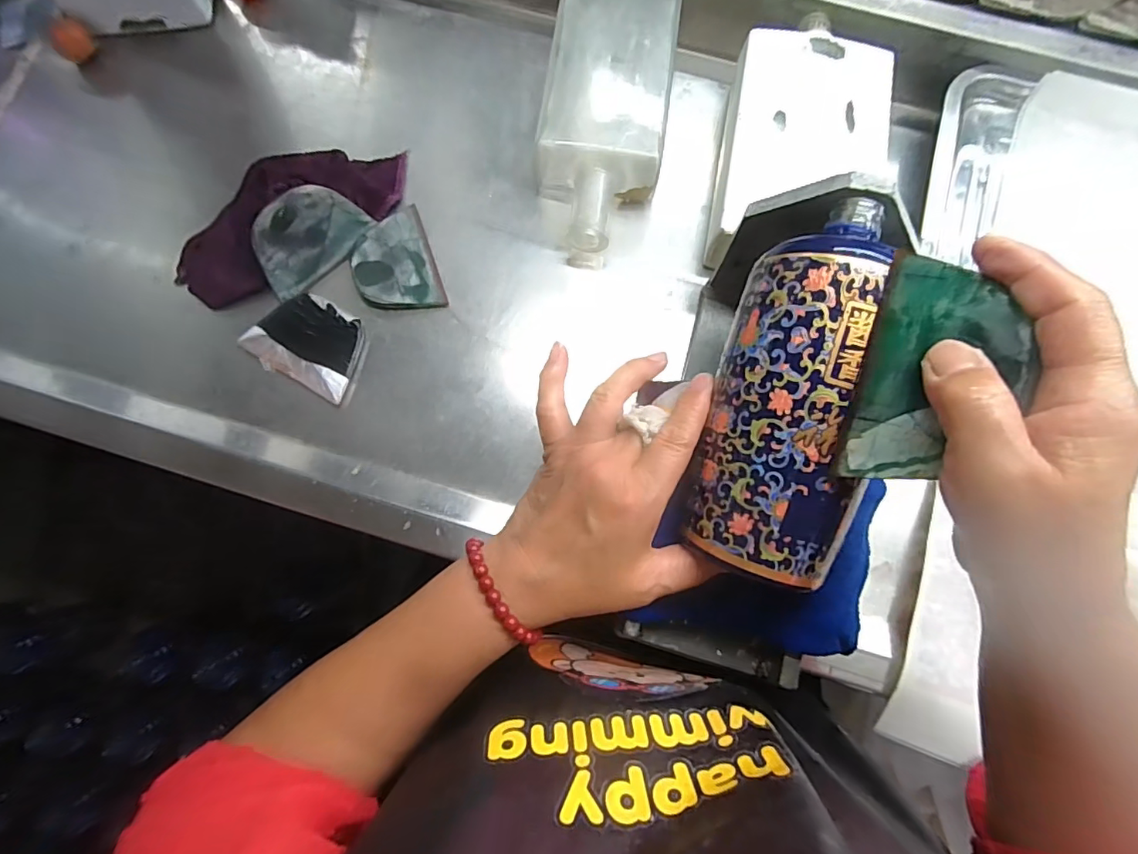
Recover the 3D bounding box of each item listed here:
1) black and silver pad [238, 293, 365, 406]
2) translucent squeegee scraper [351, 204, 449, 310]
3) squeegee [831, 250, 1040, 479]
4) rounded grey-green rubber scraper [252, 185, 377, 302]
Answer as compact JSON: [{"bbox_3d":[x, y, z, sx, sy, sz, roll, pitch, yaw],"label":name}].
[{"bbox_3d":[-0.186,-0.061,0.368,0.082,0.006,0.061,25,86,5],"label":"black and silver pad"},{"bbox_3d":[-0.129,-0.120,0.381,0.057,0.007,0.080,-20,81,-1],"label":"translucent squeegee scraper"},{"bbox_3d":[0.149,-0.021,0.210,0.053,0.004,0.094,18,94,36],"label":"squeegee"},{"bbox_3d":[-0.190,-0.139,0.374,0.084,0.006,0.056,-42,108,-7],"label":"rounded grey-green rubber scraper"}]

